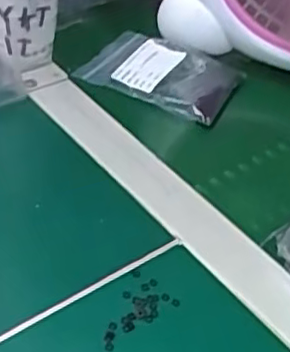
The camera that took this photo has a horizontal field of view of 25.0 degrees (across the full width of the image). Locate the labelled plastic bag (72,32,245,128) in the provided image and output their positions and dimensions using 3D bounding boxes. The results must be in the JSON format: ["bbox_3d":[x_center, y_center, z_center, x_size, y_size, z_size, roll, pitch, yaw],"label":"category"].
[{"bbox_3d":[0.015,-0.091,0.578,0.130,0.023,0.097,19,44,22],"label":"labelled plastic bag"}]

